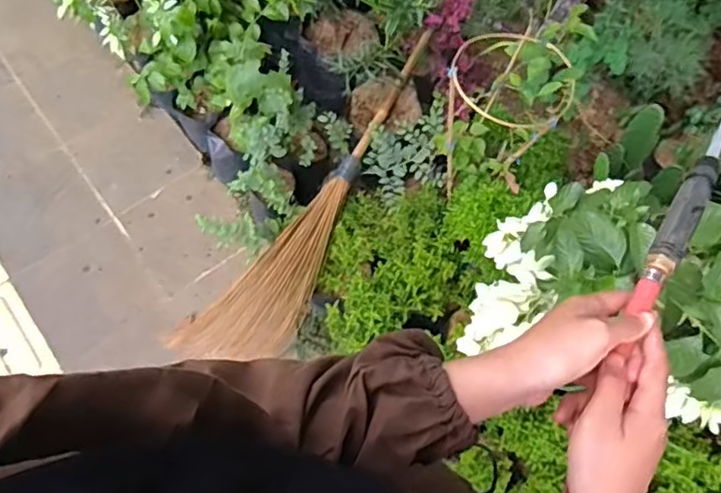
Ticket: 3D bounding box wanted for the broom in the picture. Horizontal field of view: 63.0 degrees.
[{"bbox_3d":[-0.042,-0.123,1.447,0.237,0.105,1.018,34,71,12],"label":"broom"}]

